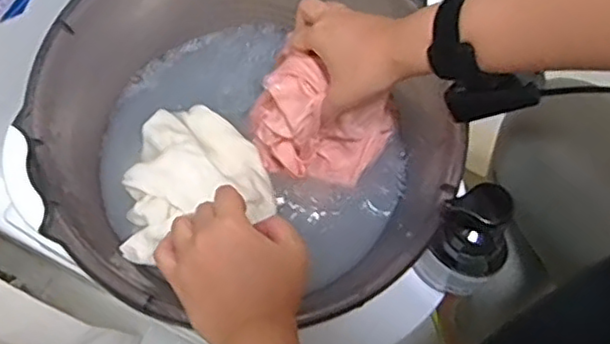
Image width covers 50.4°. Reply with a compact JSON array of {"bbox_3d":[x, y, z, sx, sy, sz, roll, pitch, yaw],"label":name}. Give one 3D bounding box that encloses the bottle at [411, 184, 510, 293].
[{"bbox_3d":[0.137,0.067,0.571,0.054,0.167,0.067,-12,68,-7],"label":"bottle"}]

